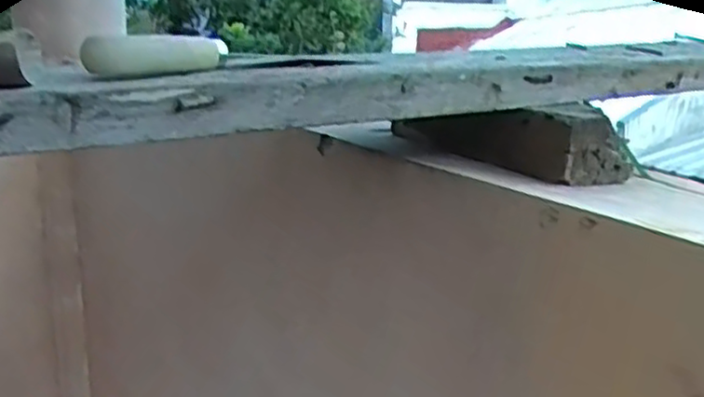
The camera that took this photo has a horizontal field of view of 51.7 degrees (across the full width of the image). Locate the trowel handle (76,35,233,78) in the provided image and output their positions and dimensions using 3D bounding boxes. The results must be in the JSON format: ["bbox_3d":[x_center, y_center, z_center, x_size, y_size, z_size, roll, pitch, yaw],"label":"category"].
[{"bbox_3d":[-0.108,-0.082,0.413,0.025,0.022,0.096,9,17,31],"label":"trowel handle"}]

